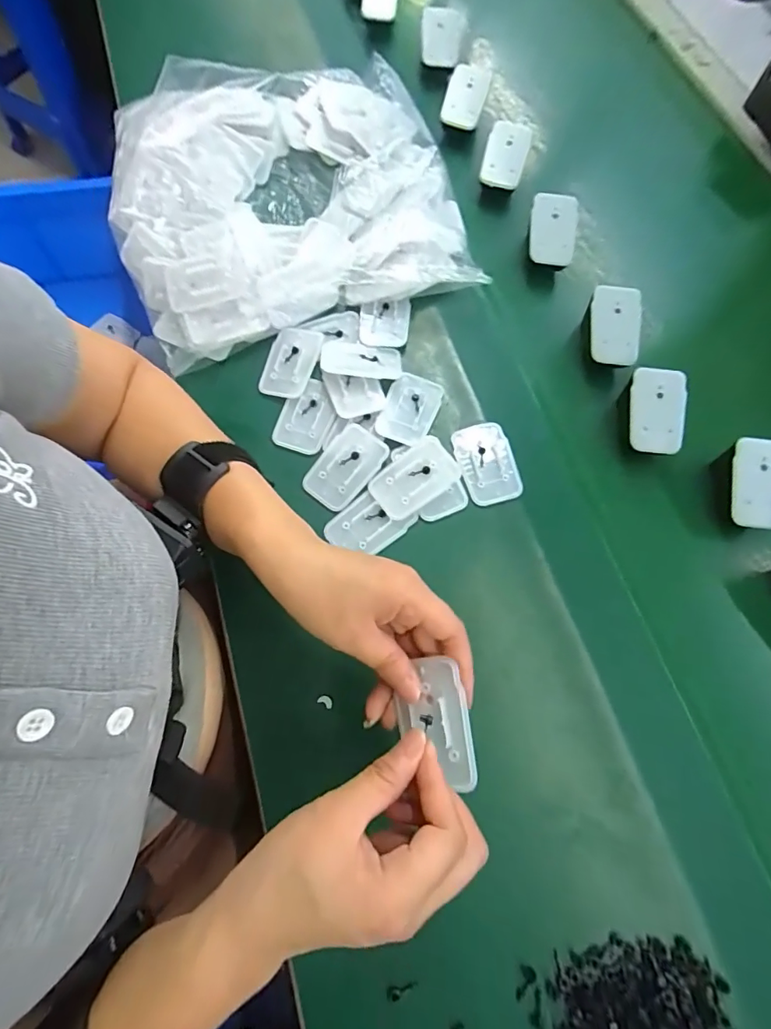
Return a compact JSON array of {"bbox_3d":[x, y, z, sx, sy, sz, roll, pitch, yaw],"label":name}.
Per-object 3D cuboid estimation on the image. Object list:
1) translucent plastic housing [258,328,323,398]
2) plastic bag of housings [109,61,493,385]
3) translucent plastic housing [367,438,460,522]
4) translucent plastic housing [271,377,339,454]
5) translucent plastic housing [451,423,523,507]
[{"bbox_3d":[-0.083,-0.135,0.412,0.041,0.007,0.068,17,70,3],"label":"translucent plastic housing"},{"bbox_3d":[-0.099,-0.317,0.451,0.313,0.087,0.310,-15,72,-8],"label":"plastic bag of housings"},{"bbox_3d":[0.023,-0.031,0.376,0.070,0.008,0.050,-37,76,-14],"label":"translucent plastic housing"},{"bbox_3d":[-0.066,-0.085,0.401,0.045,0.009,0.066,19,70,4],"label":"translucent plastic housing"},{"bbox_3d":[0.083,-0.042,0.386,0.045,0.009,0.069,-14,71,-7],"label":"translucent plastic housing"}]

